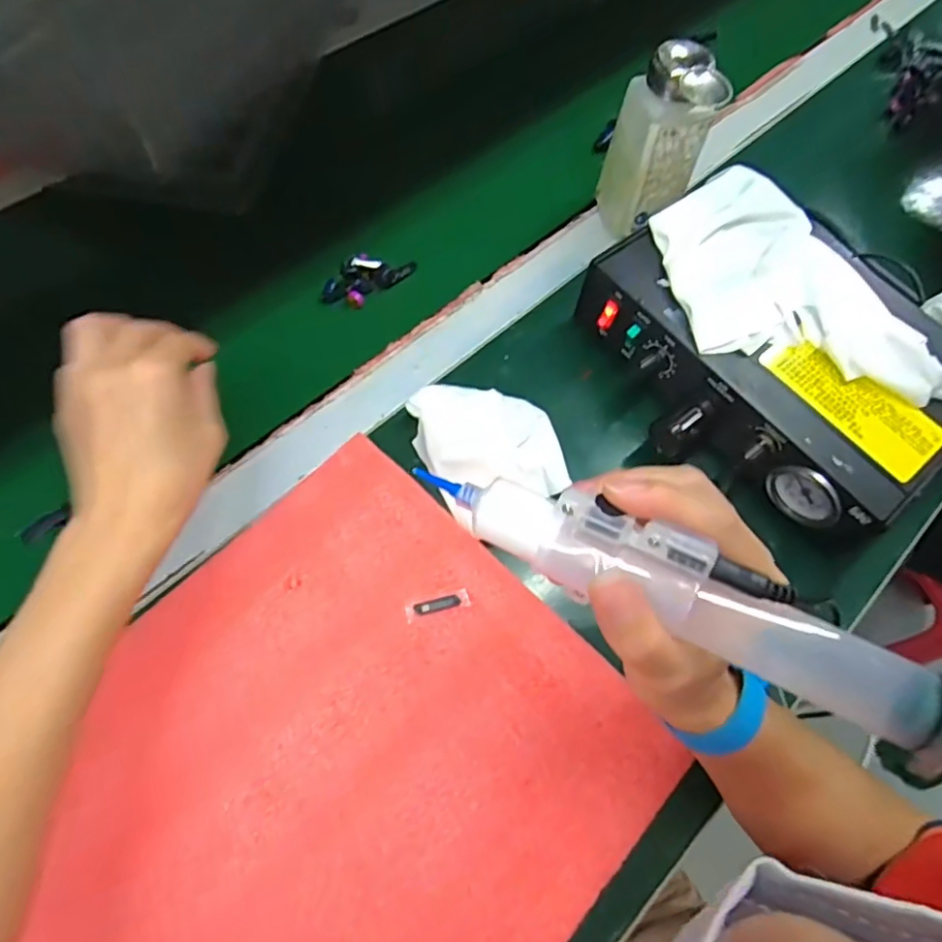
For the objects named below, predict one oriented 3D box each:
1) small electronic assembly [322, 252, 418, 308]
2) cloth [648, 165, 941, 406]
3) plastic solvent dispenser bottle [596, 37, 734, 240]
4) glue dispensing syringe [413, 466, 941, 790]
[{"bbox_3d":[-0.077,-0.145,0.448,0.030,0.019,0.069,42,69,15],"label":"small electronic assembly"},{"bbox_3d":[0.195,-0.112,0.390,0.123,0.022,0.202,-22,68,-13],"label":"cloth"},{"bbox_3d":[0.135,-0.234,0.439,0.050,0.124,0.053,-7,65,-7],"label":"plastic solvent dispenser bottle"},{"bbox_3d":[0.074,0.045,0.204,0.191,0.044,0.028,25,65,16],"label":"glue dispensing syringe"}]

